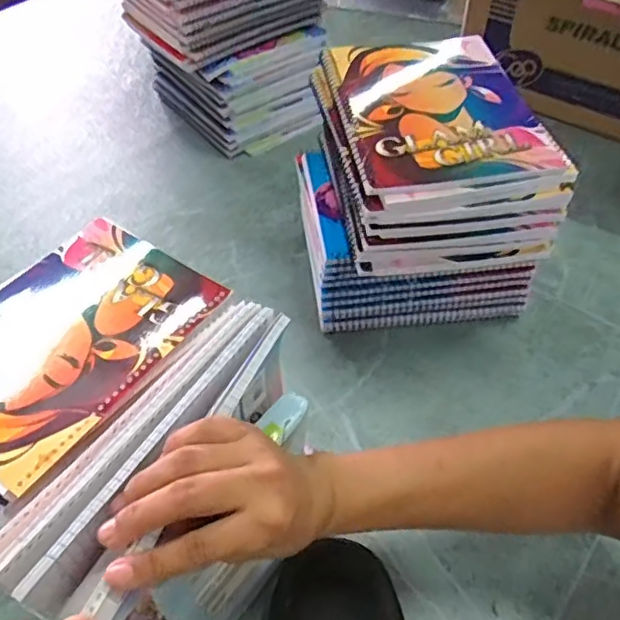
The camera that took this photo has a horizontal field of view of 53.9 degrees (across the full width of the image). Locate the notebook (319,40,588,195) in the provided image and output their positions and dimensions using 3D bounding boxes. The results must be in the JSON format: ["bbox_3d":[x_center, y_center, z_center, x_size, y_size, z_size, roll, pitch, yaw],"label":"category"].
[{"bbox_3d":[0.097,-0.164,0.484,0.147,0.013,0.186,-8,50,-7],"label":"notebook"}]

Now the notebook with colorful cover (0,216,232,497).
[{"bbox_3d":[-0.173,0.016,0.433,0.145,0.013,0.192,27,55,22],"label":"notebook with colorful cover"}]

